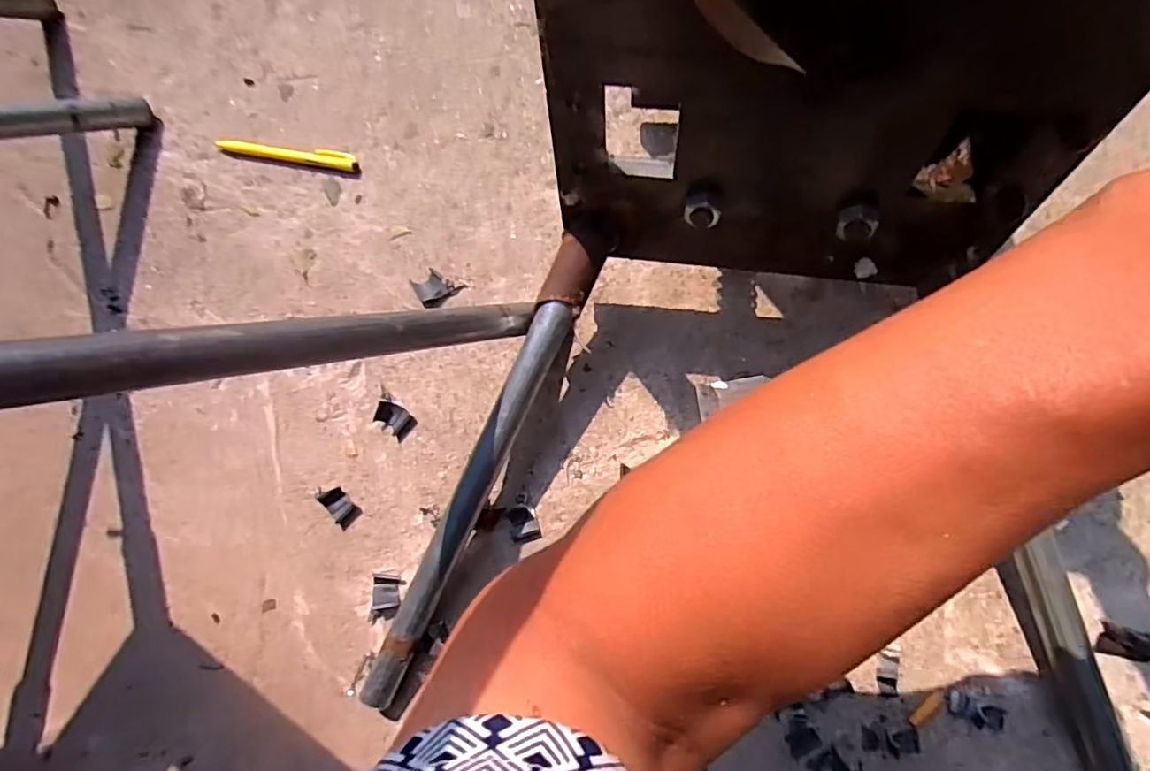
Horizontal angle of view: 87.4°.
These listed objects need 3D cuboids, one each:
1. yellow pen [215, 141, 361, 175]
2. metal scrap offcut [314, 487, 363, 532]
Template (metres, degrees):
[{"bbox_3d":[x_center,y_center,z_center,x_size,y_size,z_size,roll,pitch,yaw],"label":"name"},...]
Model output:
[{"bbox_3d":[-0.246,-0.197,0.512,0.128,0.011,0.016,12,87,7],"label":"yellow pen"},{"bbox_3d":[-0.192,0.097,0.483,0.036,0.009,0.022,43,91,8],"label":"metal scrap offcut"}]

